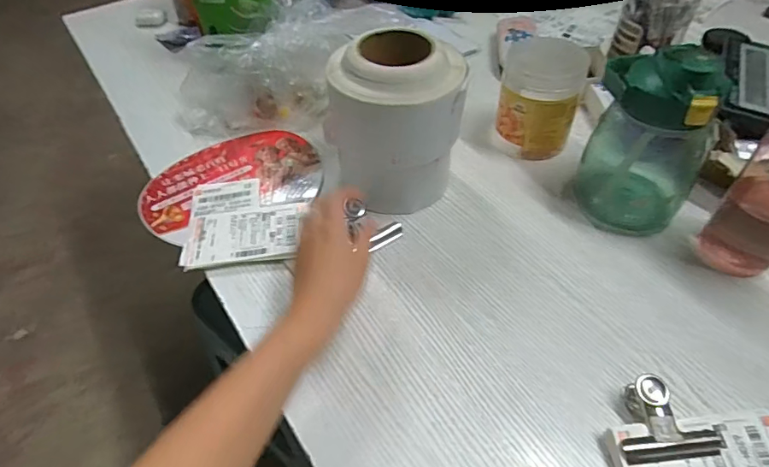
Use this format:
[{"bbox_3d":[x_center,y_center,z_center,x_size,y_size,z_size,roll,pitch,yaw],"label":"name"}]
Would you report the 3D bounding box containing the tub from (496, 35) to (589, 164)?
[{"bbox_3d":[0.191,-0.165,0.602,0.094,0.129,0.077,15,52,15],"label":"tub"}]

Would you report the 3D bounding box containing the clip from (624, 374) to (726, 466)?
[{"bbox_3d":[0.226,0.146,0.397,0.082,0.038,0.072,-5,50,-1],"label":"clip"}]

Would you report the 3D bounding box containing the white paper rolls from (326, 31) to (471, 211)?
[{"bbox_3d":[0.015,-0.121,0.549,0.133,0.169,0.115,-26,53,-18],"label":"white paper rolls"}]

